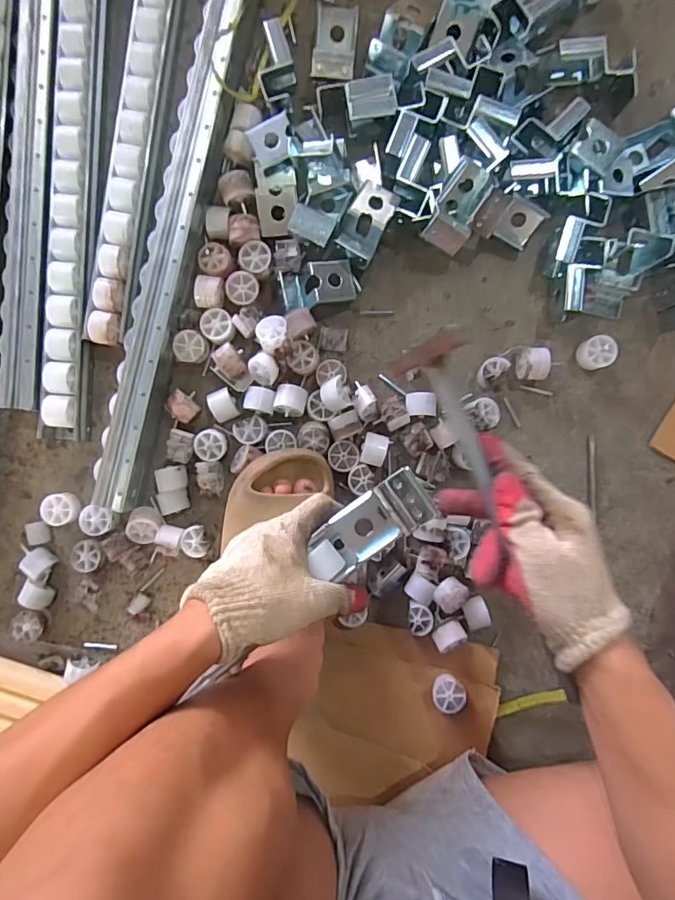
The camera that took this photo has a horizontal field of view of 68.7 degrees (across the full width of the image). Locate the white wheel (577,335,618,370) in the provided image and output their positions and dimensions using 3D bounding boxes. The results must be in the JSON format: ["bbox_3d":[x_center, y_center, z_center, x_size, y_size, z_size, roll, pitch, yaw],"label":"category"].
[{"bbox_3d":[0.288,-0.108,0.552,0.034,0.029,0.035,0,90,0],"label":"white wheel"}]

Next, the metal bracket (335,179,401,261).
[{"bbox_3d":[0.034,-0.254,0.543,0.044,0.038,0.077,33,90,0],"label":"metal bracket"}]

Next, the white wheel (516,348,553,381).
[{"bbox_3d":[0.216,-0.094,0.549,0.030,0.038,0.035,12,90,0],"label":"white wheel"}]

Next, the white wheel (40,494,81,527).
[{"bbox_3d":[-0.310,0.066,0.556,0.038,0.024,0.034,-26,90,0],"label":"white wheel"}]

